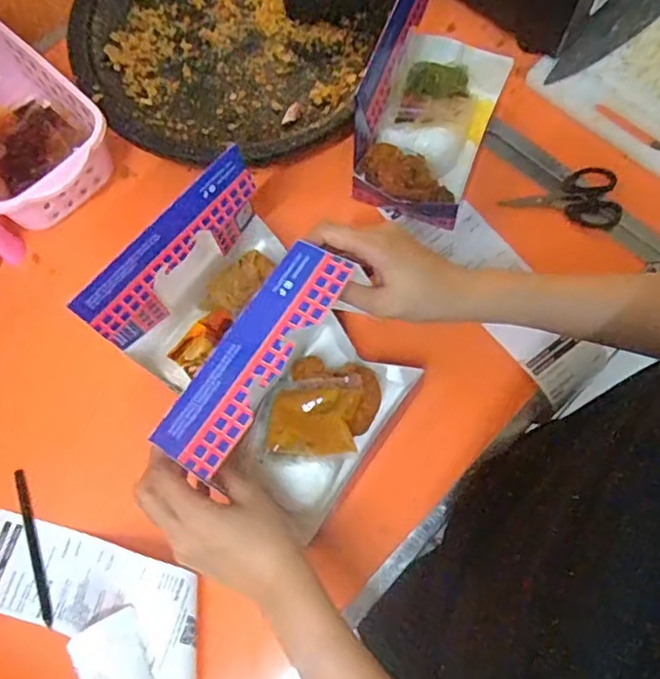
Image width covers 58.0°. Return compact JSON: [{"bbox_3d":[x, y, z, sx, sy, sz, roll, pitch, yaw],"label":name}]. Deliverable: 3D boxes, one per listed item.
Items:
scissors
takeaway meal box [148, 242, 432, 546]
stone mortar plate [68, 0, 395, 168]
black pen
[{"bbox_3d":[0.240,-0.151,0.616,0.116,0.008,0.063,7,72,4],"label":"scissors"},{"bbox_3d":[-0.021,0.048,0.471,0.111,0.163,0.168,31,76,11],"label":"takeaway meal box"},{"bbox_3d":[-0.109,-0.344,0.654,0.323,0.037,0.343,-1,72,2],"label":"stone mortar plate"},{"bbox_3d":[-0.265,0.183,0.531,0.010,0.008,0.138,-21,72,-5],"label":"black pen"}]

